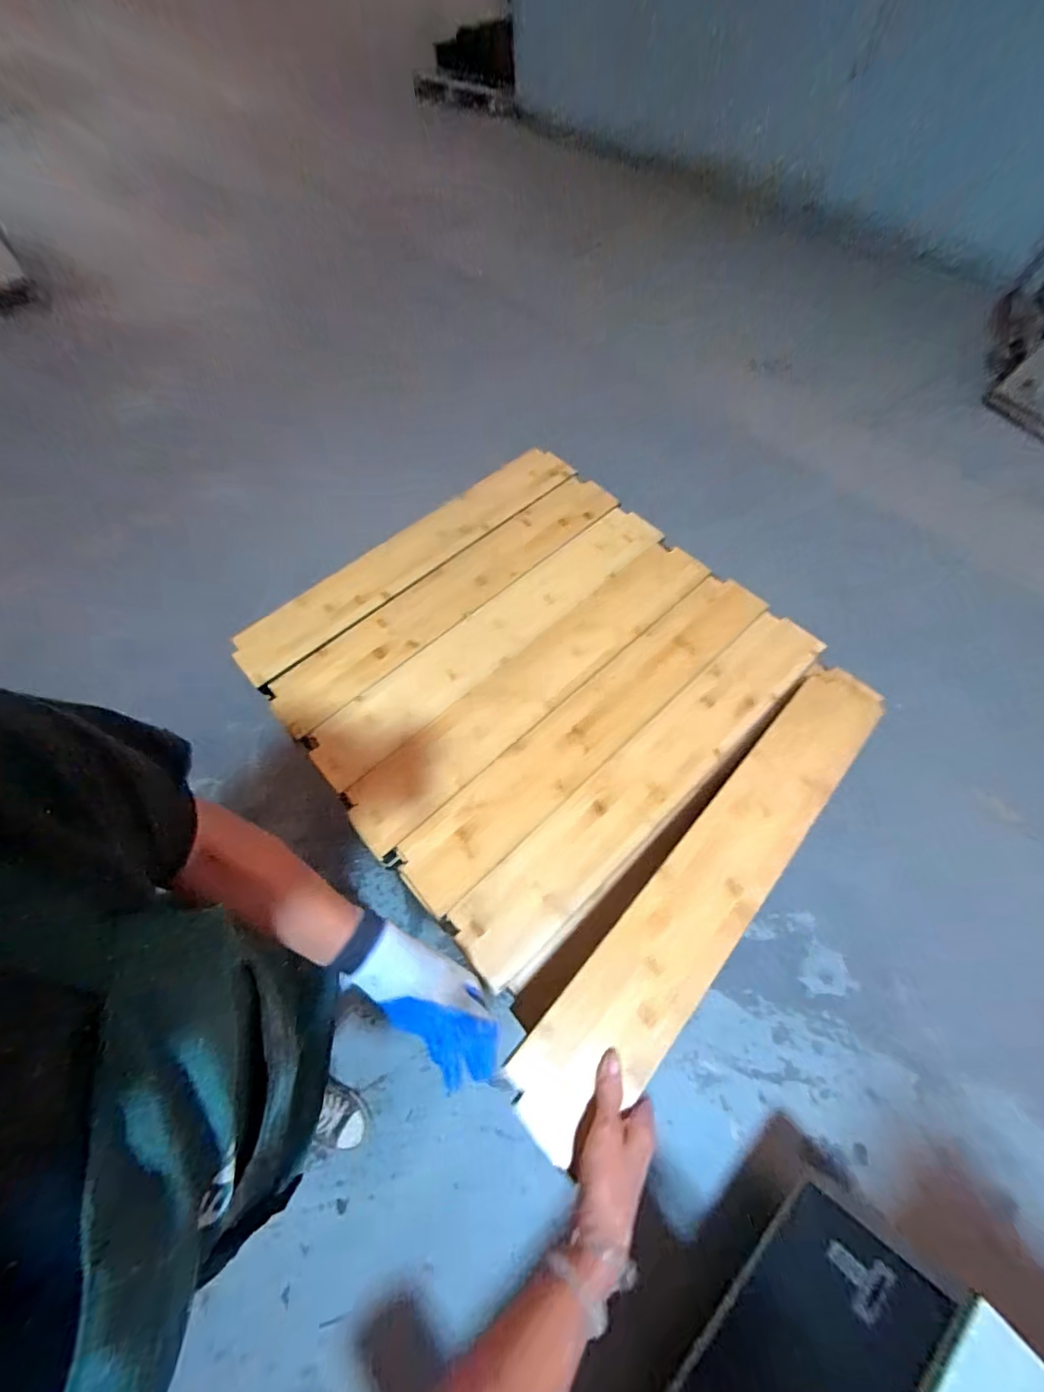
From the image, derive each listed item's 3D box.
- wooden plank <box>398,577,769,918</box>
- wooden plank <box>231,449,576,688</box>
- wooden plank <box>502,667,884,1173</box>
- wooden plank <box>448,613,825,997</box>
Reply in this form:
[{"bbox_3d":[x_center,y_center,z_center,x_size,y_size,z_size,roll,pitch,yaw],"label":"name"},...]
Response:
[{"bbox_3d":[0.123,0.041,0.744,0.703,0.016,0.126,-40,69,-16],"label":"wooden plank"},{"bbox_3d":[-0.194,-0.271,0.900,0.717,0.027,0.138,-40,68,-16],"label":"wooden plank"},{"bbox_3d":[0.281,0.201,0.633,0.762,0.015,0.110,-39,68,-25],"label":"wooden plank"},{"bbox_3d":[0.203,0.114,0.710,0.707,0.022,0.113,-40,68,-16],"label":"wooden plank"}]

